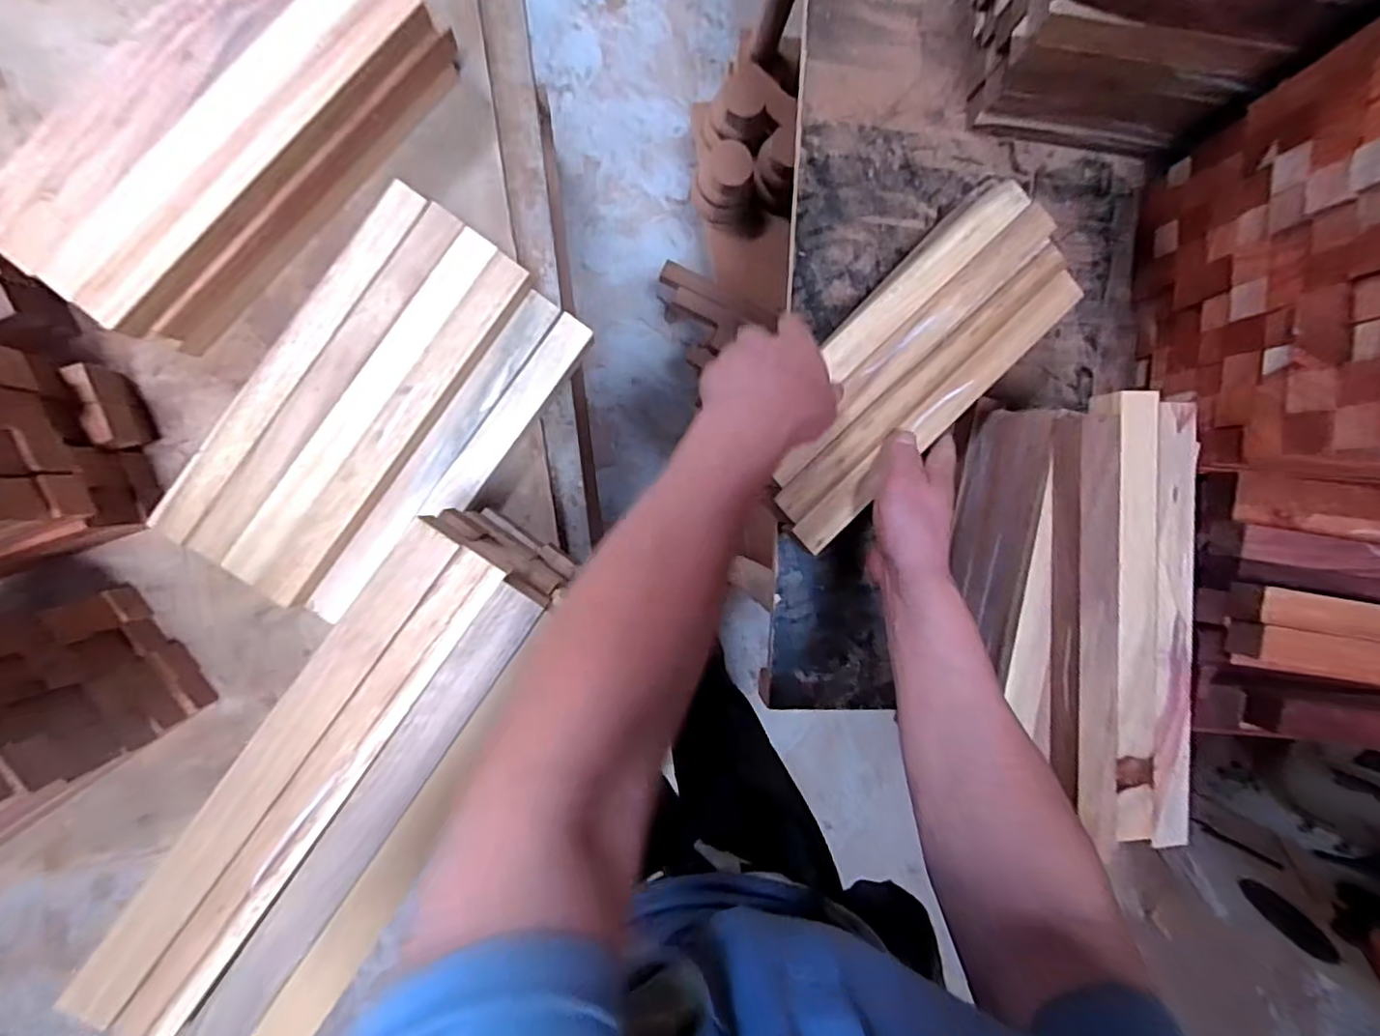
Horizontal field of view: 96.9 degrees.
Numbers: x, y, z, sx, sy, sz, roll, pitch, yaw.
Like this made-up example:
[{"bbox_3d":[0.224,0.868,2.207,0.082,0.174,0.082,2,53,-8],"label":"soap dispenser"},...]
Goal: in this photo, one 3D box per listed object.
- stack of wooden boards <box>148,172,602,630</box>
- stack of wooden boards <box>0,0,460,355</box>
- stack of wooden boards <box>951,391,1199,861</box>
[{"bbox_3d":[-0.252,-0.080,0.514,0.180,0.067,0.321,36,87,-7],"label":"stack of wooden boards"},{"bbox_3d":[-0.348,-0.293,0.473,0.134,0.088,0.335,43,87,-6],"label":"stack of wooden boards"},{"bbox_3d":[0.309,0.067,0.510,0.119,0.138,0.315,5,91,-7],"label":"stack of wooden boards"}]

